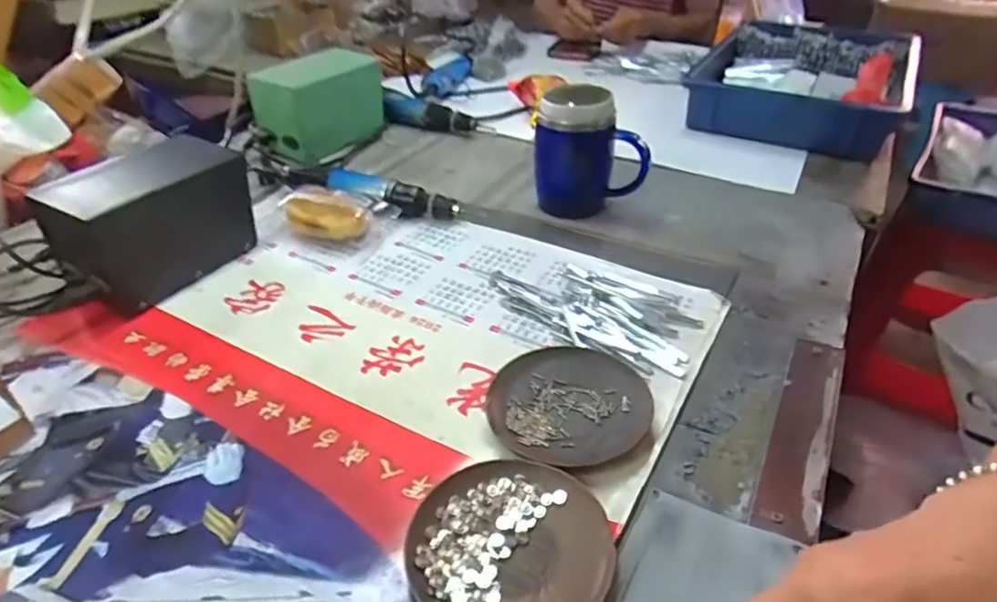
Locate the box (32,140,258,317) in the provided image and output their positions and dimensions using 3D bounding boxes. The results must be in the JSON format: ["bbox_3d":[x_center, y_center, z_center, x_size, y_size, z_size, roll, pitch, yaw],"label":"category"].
[{"bbox_3d":[-0.323,-0.079,0.576,0.080,0.112,0.152,19,40,24],"label":"box"}]

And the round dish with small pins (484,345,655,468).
[{"bbox_3d":[0.052,0.074,0.445,0.121,0.012,0.108,-26,44,-31],"label":"round dish with small pins"}]

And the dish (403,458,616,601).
[{"bbox_3d":[0.006,0.143,0.356,0.115,0.013,0.108,-6,37,-7],"label":"dish"}]

